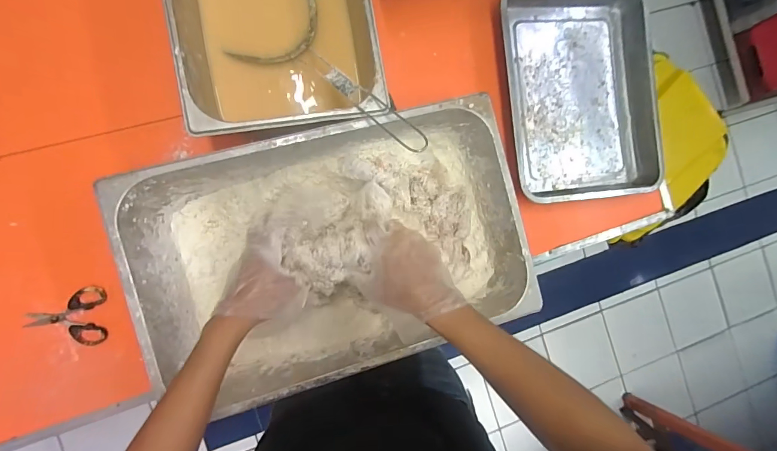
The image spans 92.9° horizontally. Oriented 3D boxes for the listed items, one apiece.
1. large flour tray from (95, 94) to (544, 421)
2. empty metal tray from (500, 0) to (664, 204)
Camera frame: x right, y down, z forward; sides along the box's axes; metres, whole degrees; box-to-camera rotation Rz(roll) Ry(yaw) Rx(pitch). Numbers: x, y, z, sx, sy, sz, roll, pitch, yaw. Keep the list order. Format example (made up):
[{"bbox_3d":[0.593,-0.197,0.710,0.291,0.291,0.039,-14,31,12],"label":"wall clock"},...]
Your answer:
[{"bbox_3d":[-0.077,0.035,0.564,0.518,0.145,0.322,-15,91,-9],"label":"large flour tray"},{"bbox_3d":[0.360,-0.254,0.699,0.295,0.063,0.405,-6,90,-9],"label":"empty metal tray"}]

